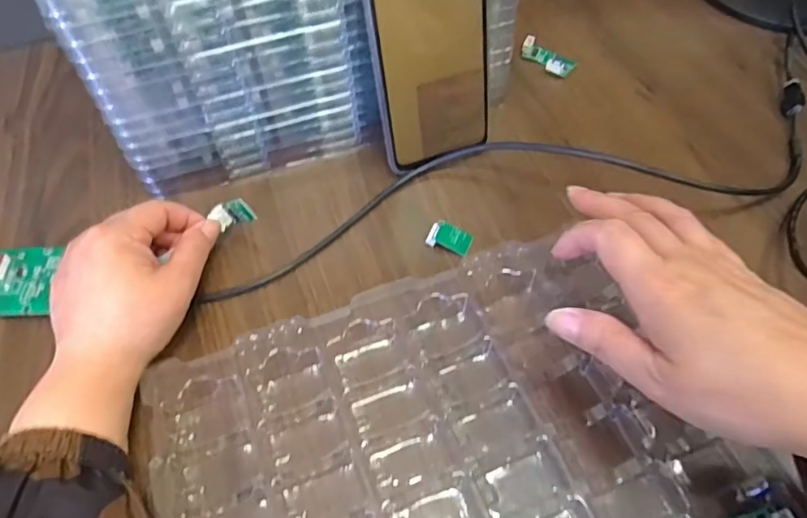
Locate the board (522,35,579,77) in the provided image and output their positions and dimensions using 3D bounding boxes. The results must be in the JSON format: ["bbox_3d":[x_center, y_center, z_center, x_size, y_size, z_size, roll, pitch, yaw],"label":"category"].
[{"bbox_3d":[0.118,-0.166,0.471,0.046,0.011,0.023,34,63,22],"label":"board"}]

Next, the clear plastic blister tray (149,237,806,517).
[{"bbox_3d":[0.022,0.105,0.284,0.264,0.025,0.210,-18,58,-11],"label":"clear plastic blister tray"}]

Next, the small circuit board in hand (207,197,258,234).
[{"bbox_3d":[-0.109,-0.028,0.366,0.026,0.017,0.009,-19,26,13],"label":"small circuit board in hand"}]

